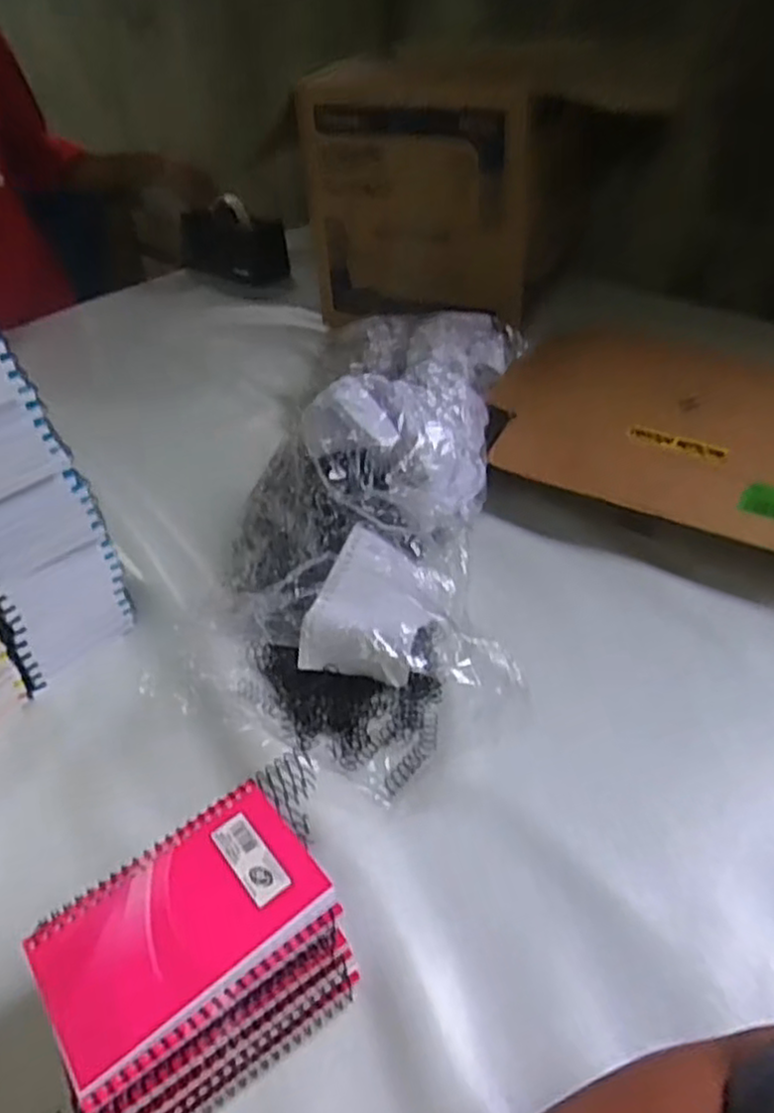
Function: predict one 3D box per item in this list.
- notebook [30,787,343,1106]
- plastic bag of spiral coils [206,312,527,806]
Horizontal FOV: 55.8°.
[{"bbox_3d":[-0.100,0.173,0.354,0.128,0.006,0.083,-29,45,-25],"label":"notebook"},{"bbox_3d":[-0.010,-0.066,0.616,0.236,0.128,0.508,-1,43,6],"label":"plastic bag of spiral coils"}]

